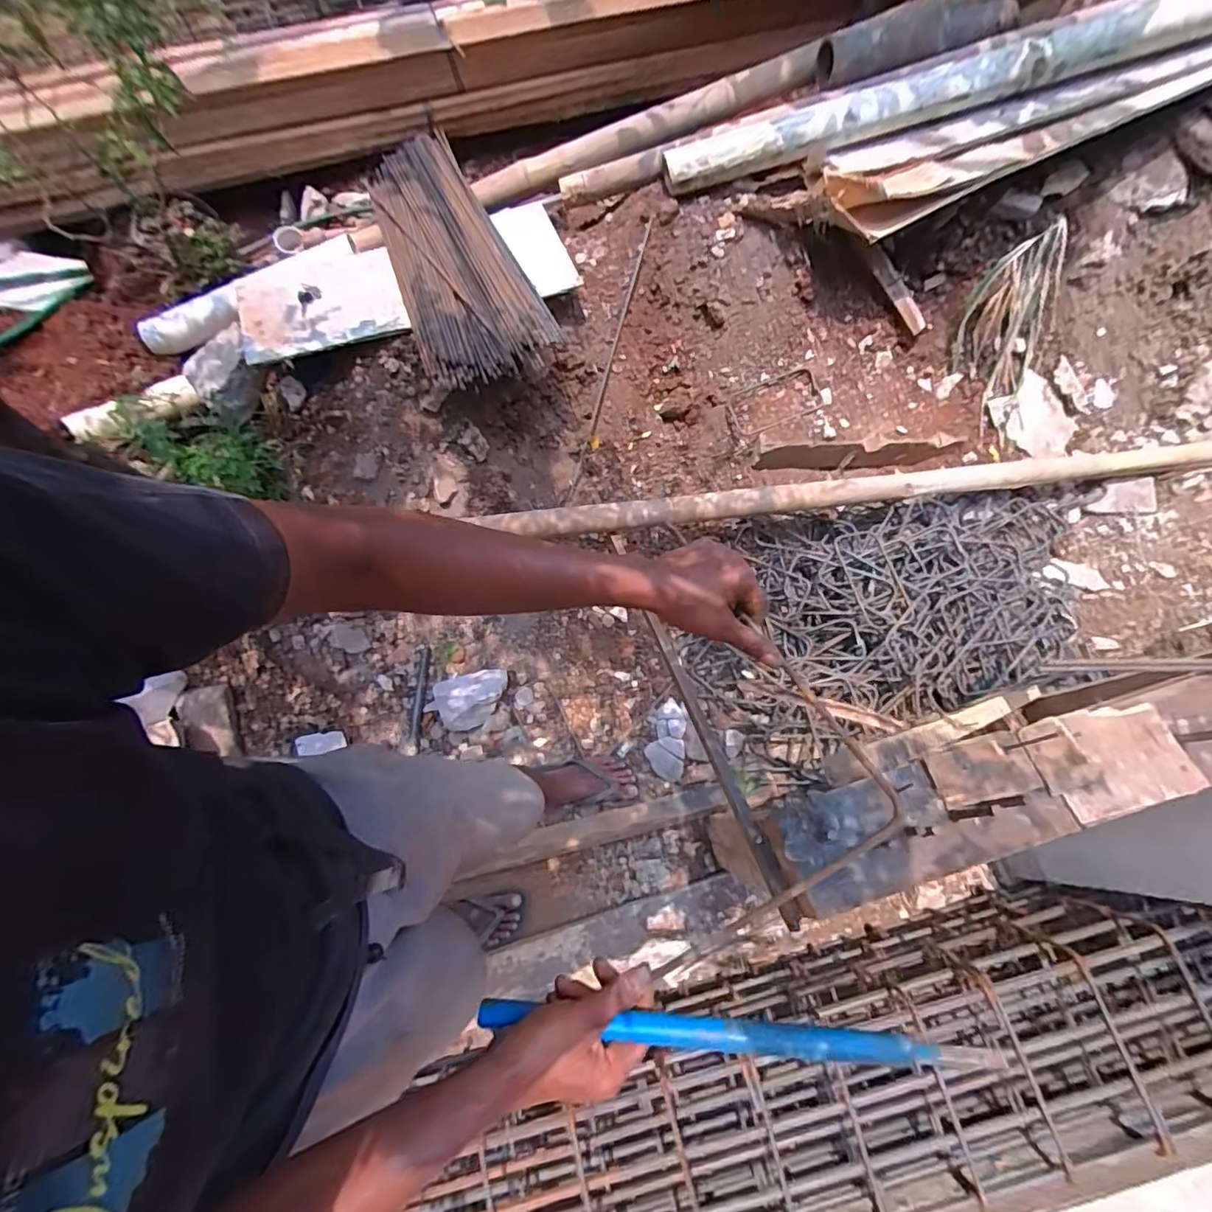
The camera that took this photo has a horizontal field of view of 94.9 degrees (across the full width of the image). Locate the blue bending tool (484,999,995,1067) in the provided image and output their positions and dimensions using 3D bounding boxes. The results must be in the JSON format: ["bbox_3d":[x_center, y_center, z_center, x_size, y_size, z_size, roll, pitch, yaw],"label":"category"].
[{"bbox_3d":[0.092,0.354,0.459,0.417,0.021,0.021,-3,69,11],"label":"blue bending tool"}]

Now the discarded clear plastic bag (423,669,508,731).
[{"bbox_3d":[-0.349,0.234,1.380,0.216,0.076,0.138,-12,69,-2],"label":"discarded clear plastic bag"}]

